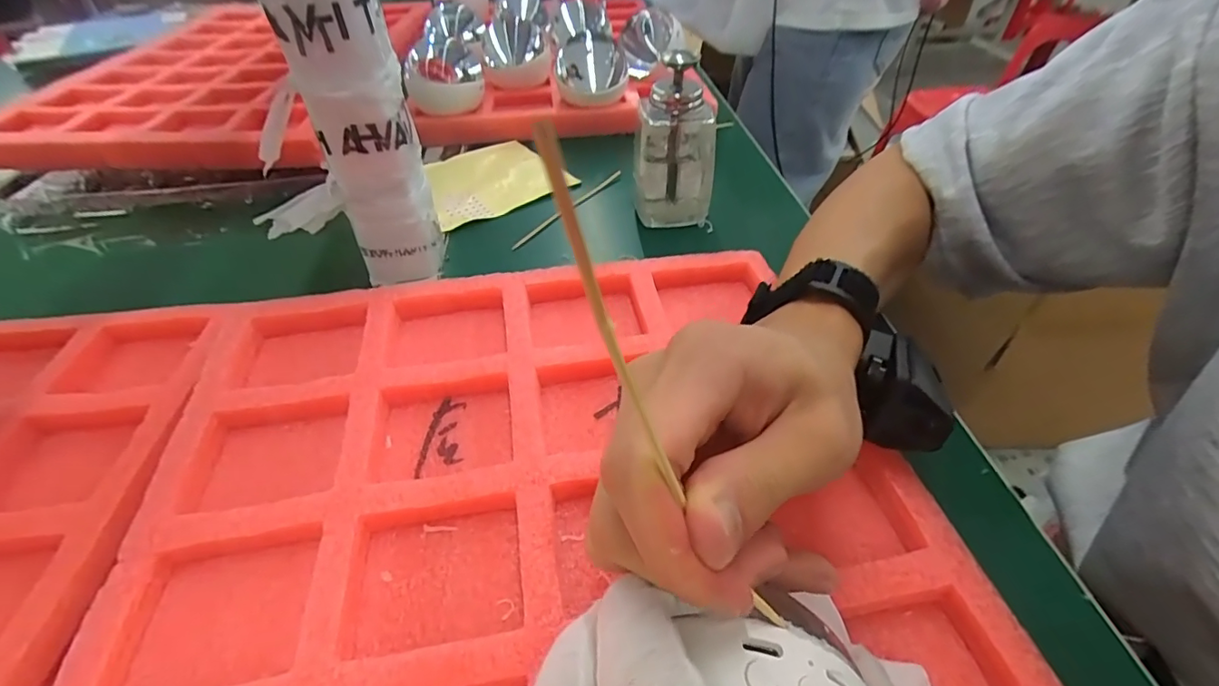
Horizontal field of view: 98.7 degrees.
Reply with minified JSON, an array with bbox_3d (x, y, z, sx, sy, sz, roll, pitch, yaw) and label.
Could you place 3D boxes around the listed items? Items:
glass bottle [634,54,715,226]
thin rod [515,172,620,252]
[{"bbox_3d":[0.051,-0.156,0.408,0.058,0.117,0.046,-4,44,-4],"label":"glass bottle"},{"bbox_3d":[-0.035,-0.119,0.456,0.007,0.008,0.146,25,49,26],"label":"thin rod"}]

